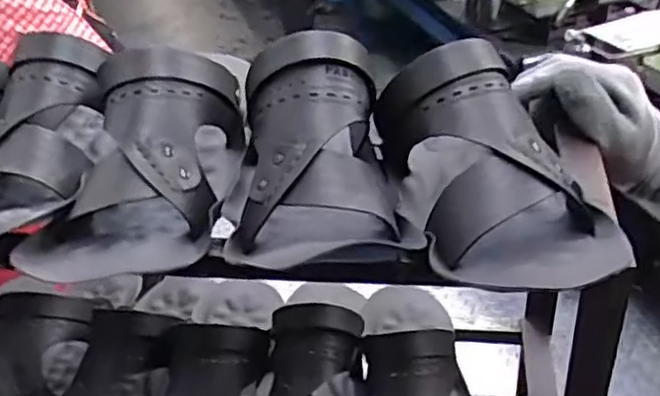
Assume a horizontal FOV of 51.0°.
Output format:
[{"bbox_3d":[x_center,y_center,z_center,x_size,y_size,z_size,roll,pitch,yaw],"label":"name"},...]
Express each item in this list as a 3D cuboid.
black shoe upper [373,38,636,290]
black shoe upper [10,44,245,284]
[{"bbox_3d":[0.106,-0.018,0.394,0.133,0.093,0.176,-4,33,3],"label":"black shoe upper"},{"bbox_3d":[-0.126,-0.026,0.441,0.098,0.089,0.174,-1,33,9],"label":"black shoe upper"}]

